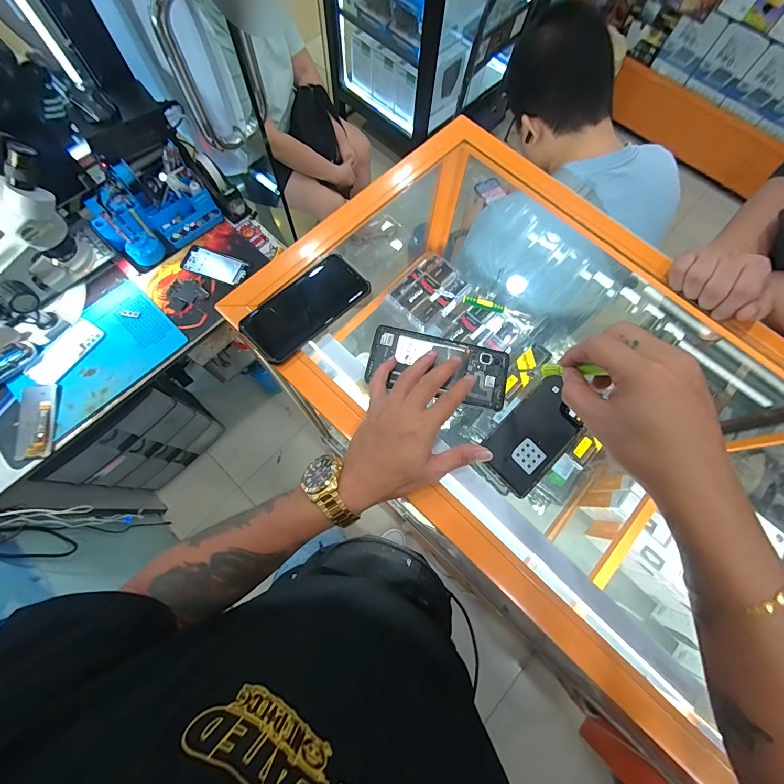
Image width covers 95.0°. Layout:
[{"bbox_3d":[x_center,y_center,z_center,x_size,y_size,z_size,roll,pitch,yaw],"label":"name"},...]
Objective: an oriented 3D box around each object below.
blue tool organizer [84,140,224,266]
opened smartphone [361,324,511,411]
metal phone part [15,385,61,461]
[{"bbox_3d":[-0.577,-0.444,0.866,0.260,0.141,0.156,-37,78,-13],"label":"blue tool organizer"},{"bbox_3d":[0.054,-0.031,0.410,0.155,0.007,0.072,17,73,3],"label":"opened smartphone"},{"bbox_3d":[-0.740,0.061,0.750,0.072,0.012,0.155,-10,73,-5],"label":"metal phone part"}]

